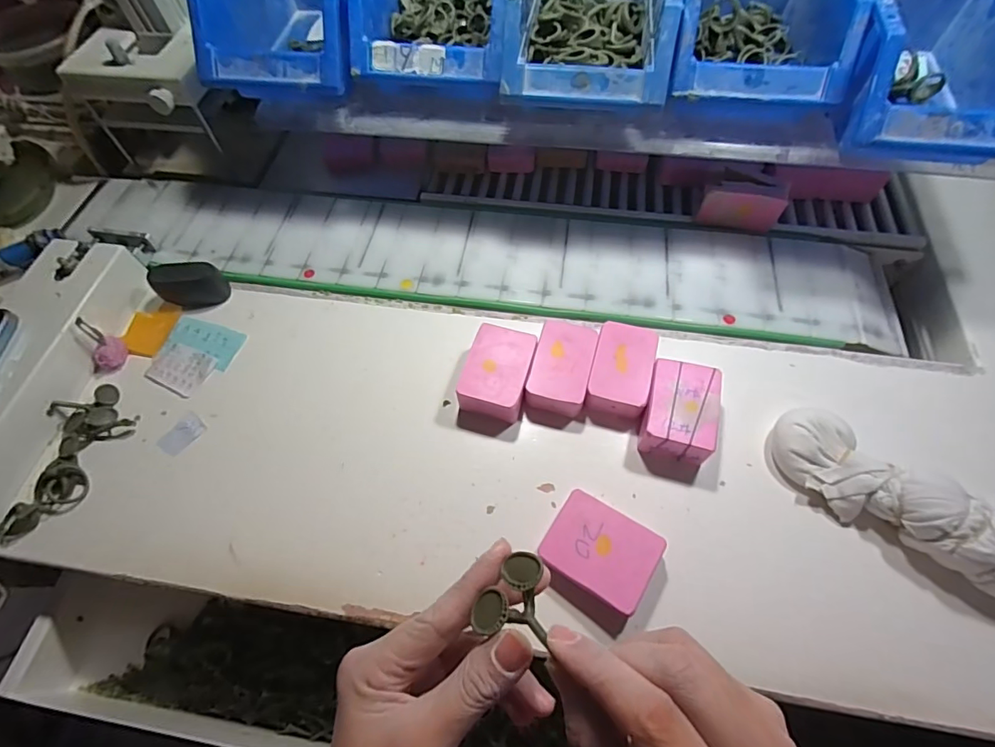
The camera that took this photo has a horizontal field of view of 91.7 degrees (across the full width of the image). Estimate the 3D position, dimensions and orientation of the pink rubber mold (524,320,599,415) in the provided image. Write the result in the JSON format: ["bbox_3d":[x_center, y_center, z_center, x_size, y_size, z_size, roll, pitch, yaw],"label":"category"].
[{"bbox_3d":[0.052,-0.004,0.391,0.045,0.026,0.073,13,64,8],"label":"pink rubber mold"}]

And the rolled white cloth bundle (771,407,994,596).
[{"bbox_3d":[0.284,0.086,0.327,0.185,0.046,0.066,36,69,18],"label":"rolled white cloth bundle"}]

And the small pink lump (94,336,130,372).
[{"bbox_3d":[-0.336,-0.018,0.420,0.017,0.017,0.029,21,65,12],"label":"small pink lump"}]

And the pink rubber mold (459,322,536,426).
[{"bbox_3d":[0.001,0.001,0.389,0.050,0.031,0.071,16,64,10],"label":"pink rubber mold"}]

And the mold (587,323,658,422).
[{"bbox_3d":[0.100,-0.003,0.389,0.045,0.024,0.074,13,64,8],"label":"mold"}]

